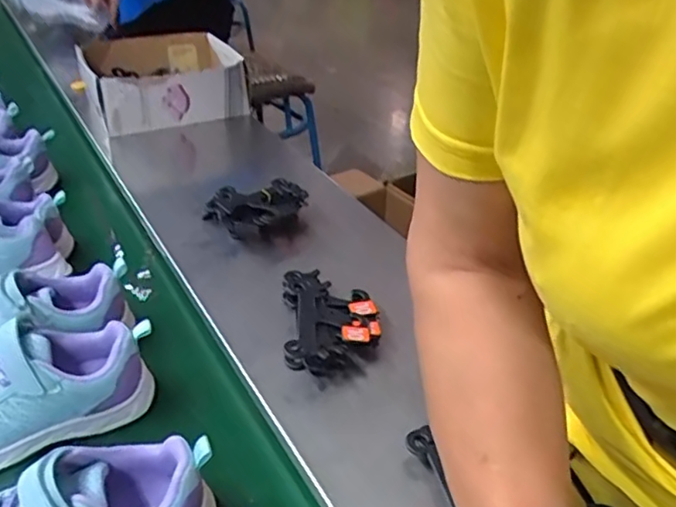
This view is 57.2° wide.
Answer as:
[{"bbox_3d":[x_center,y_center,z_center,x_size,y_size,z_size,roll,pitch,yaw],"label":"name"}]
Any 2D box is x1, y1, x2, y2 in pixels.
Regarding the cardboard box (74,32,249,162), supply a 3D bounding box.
[{"bbox_3d":[-0.286,-0.280,0.997,0.225,0.095,0.238,-14,35,-21],"label":"cardboard box"}]

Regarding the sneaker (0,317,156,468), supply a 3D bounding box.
[{"bbox_3d":[-0.239,0.107,0.472,0.192,0.074,0.076,-17,38,-26],"label":"sneaker"}]

